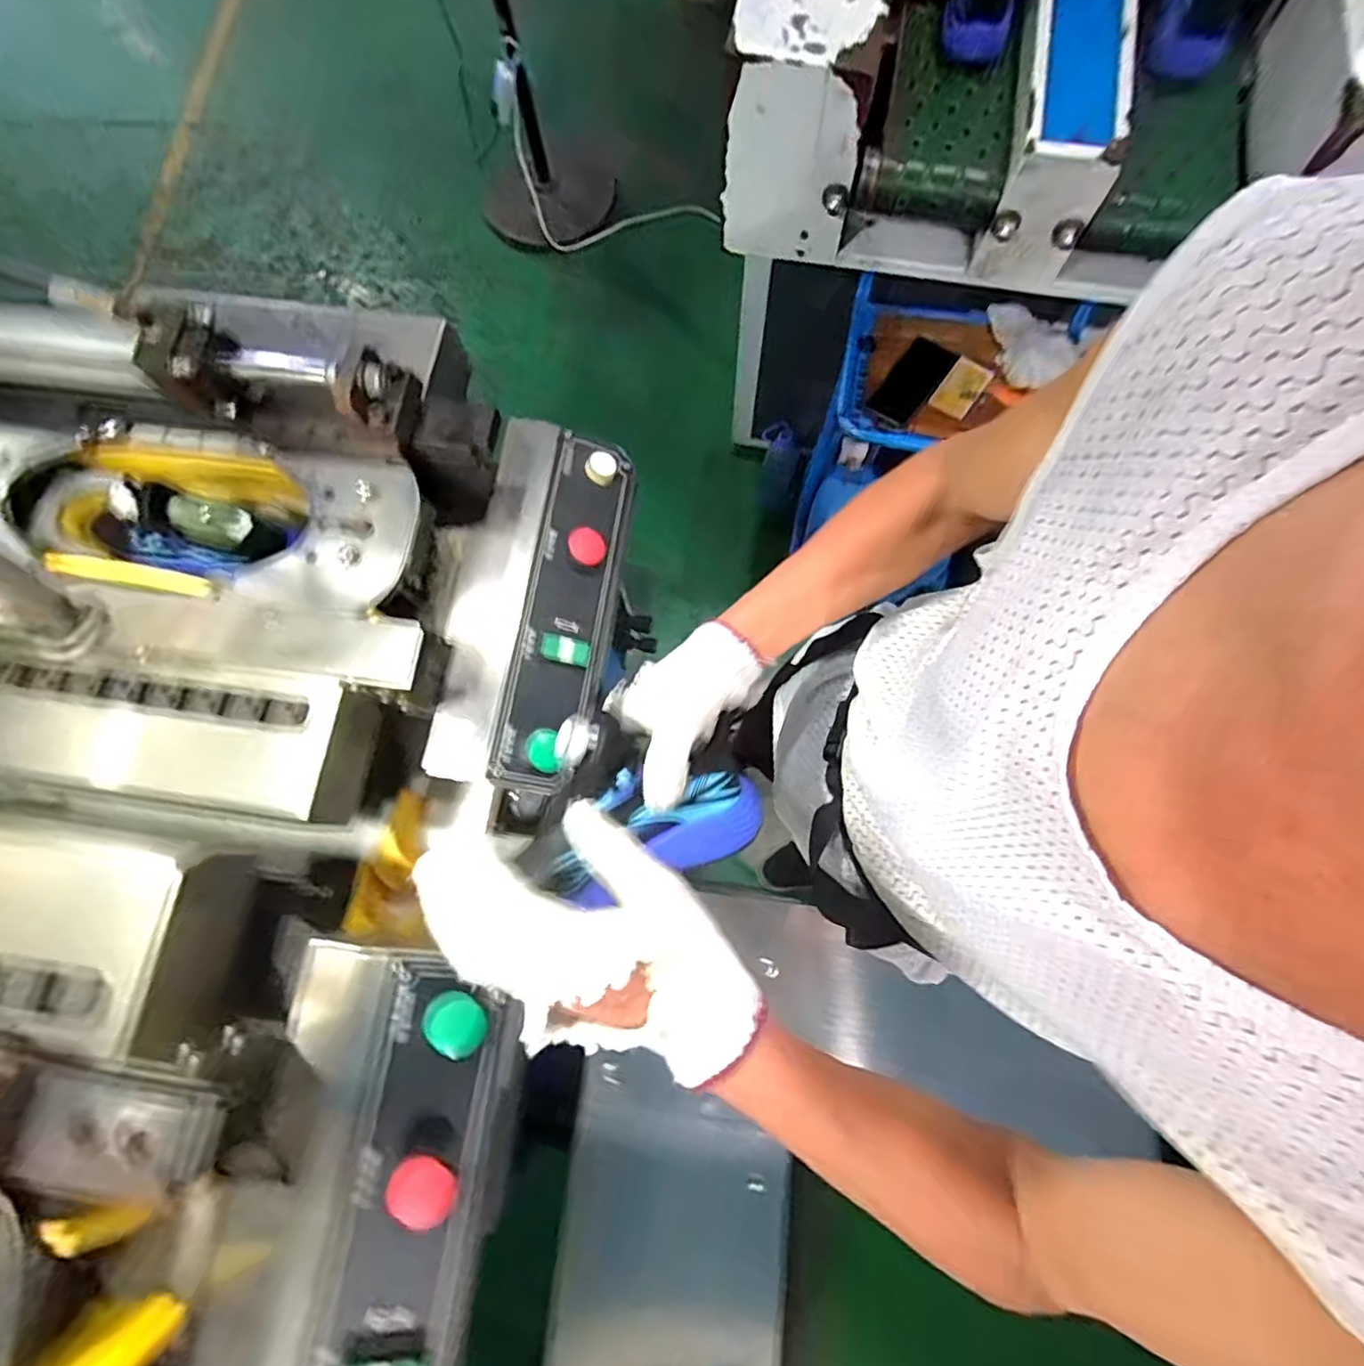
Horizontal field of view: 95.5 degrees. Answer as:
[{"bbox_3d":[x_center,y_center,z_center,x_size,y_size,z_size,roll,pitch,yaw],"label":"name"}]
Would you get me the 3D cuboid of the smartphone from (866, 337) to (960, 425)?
[{"bbox_3d":[0.391,-0.511,1.052,0.078,0.140,0.011,29,53,-9],"label":"smartphone"}]

